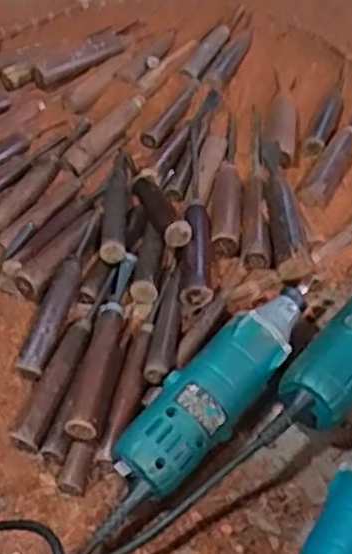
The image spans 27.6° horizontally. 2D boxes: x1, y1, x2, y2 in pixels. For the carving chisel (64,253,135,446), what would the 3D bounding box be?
[{"bbox_3d":[-0.055,0.047,0.565,0.022,0.019,0.175,5,51,10],"label":"carving chisel"}]

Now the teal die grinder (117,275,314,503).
[{"bbox_3d":[0.037,0.073,0.536,0.058,0.047,0.208,32,60,28],"label":"teal die grinder"}]

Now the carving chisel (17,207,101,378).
[{"bbox_3d":[-0.095,0.007,0.606,0.025,0.022,0.169,9,52,13],"label":"carving chisel"}]

